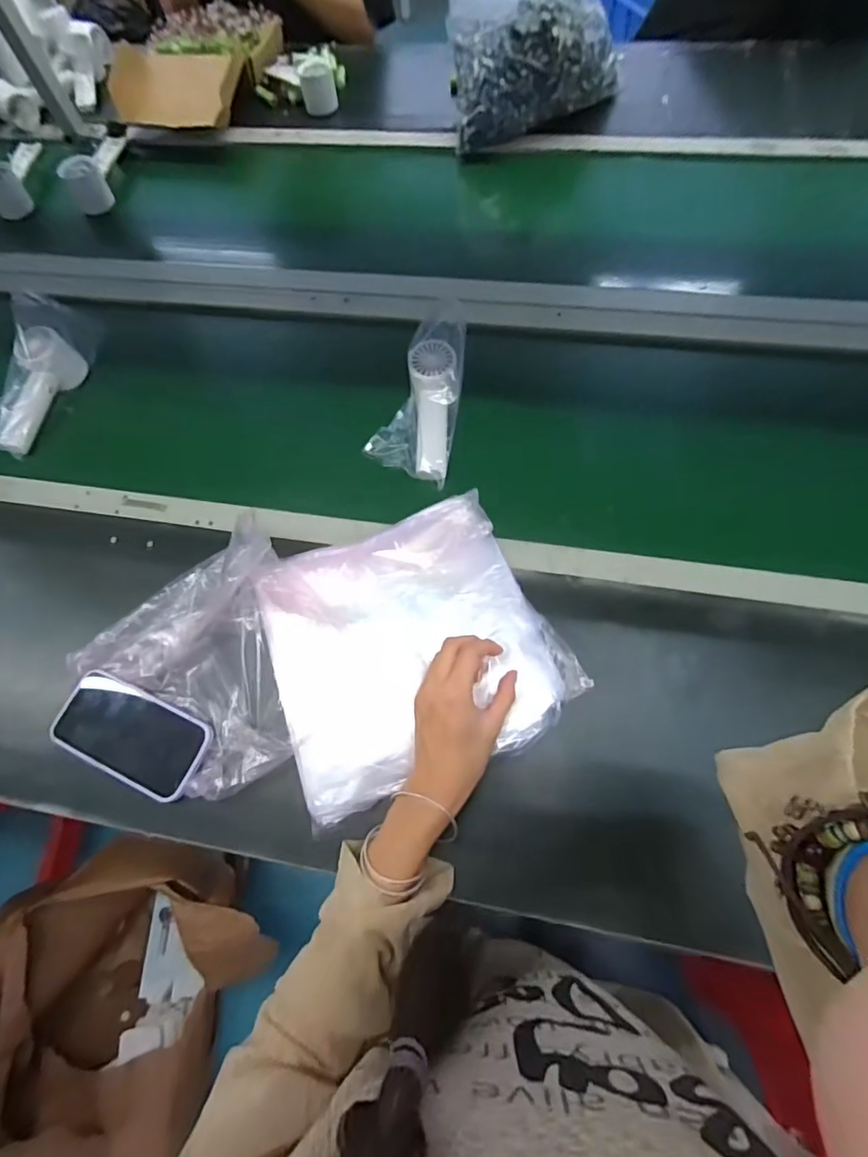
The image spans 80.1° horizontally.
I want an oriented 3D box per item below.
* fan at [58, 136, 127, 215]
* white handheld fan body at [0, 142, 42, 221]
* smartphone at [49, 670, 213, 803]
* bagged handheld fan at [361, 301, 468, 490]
[{"bbox_3d":[-0.541,-0.668,0.833,0.058,0.059,0.157,-4,67,2],"label":"fan"},{"bbox_3d":[-0.688,-0.666,0.847,0.051,0.064,0.168,-6,67,1],"label":"white handheld fan body"},{"bbox_3d":[-0.292,0.149,0.496,0.156,0.010,0.077,20,76,11],"label":"smartphone"},{"bbox_3d":[-0.012,-0.217,0.595,0.097,0.039,0.204,13,90,9],"label":"bagged handheld fan"}]

